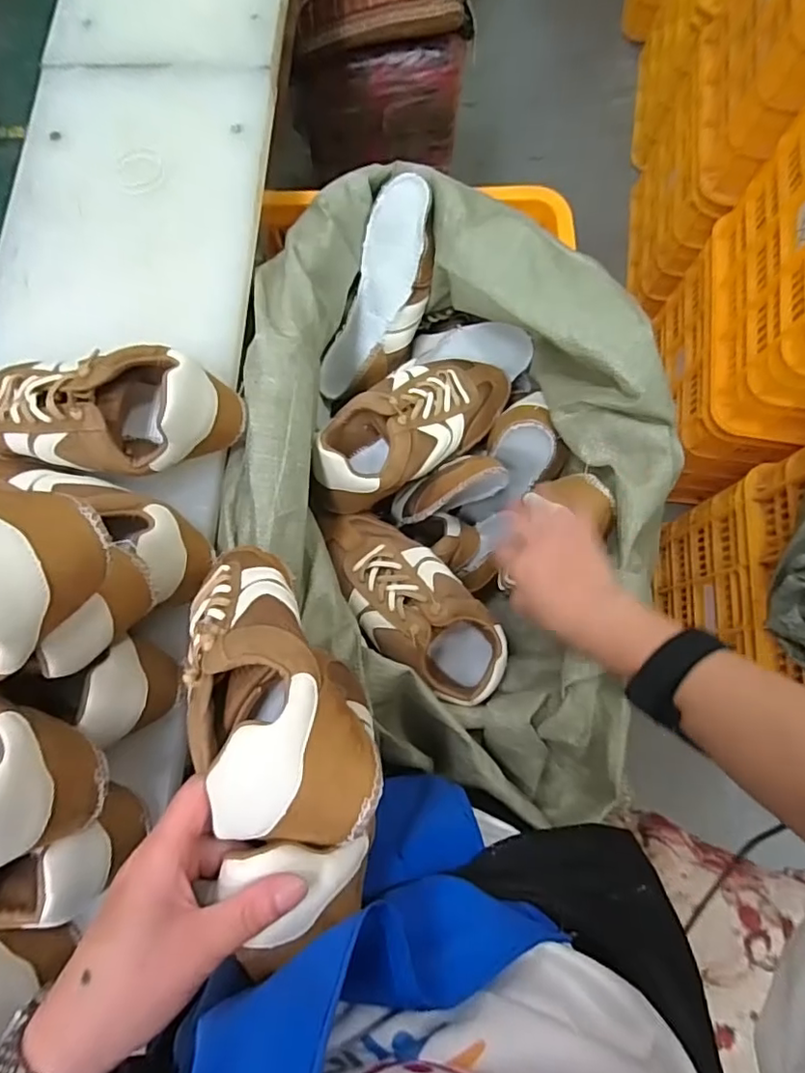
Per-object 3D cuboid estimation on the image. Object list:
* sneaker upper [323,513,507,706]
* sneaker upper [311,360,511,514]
[{"bbox_3d":[0.007,0.069,0.593,0.223,0.081,0.099,44,82,8],"label":"sneaker upper"},{"bbox_3d":[0.004,-0.123,0.607,0.245,0.087,0.117,-39,81,-7],"label":"sneaker upper"}]

